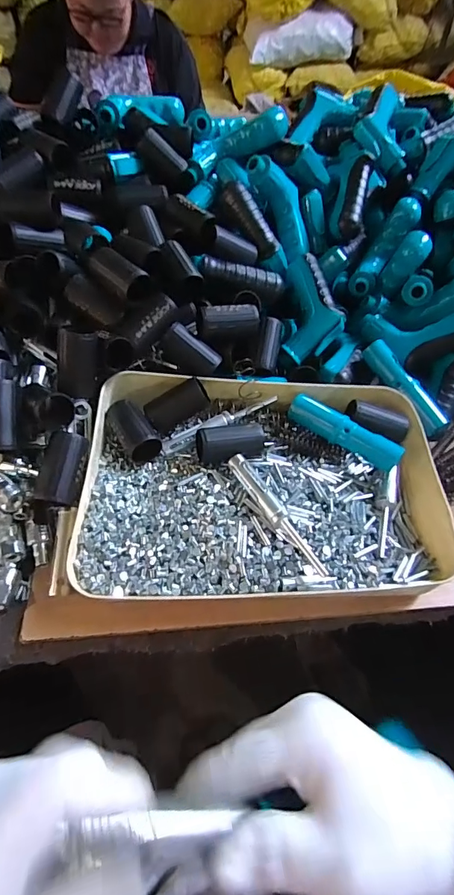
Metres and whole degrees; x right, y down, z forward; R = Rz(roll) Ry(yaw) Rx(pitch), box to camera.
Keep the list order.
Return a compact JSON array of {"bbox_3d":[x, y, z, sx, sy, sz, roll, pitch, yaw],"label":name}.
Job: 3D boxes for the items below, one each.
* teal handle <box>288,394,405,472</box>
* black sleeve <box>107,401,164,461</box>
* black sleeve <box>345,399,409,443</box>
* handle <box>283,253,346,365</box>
[{"bbox_3d":[0.119,-0.017,0.428,0.119,0.029,0.022,31,55,22],"label":"teal handle"},{"bbox_3d":[-0.093,-0.017,0.408,0.032,0.025,0.066,-28,56,-24],"label":"black sleeve"},{"bbox_3d":[0.158,-0.029,0.438,0.064,0.022,0.025,17,51,12],"label":"black sleeve"},{"bbox_3d":[0.099,-0.168,0.493,0.063,0.031,0.129,-2,78,-4],"label":"handle"}]

